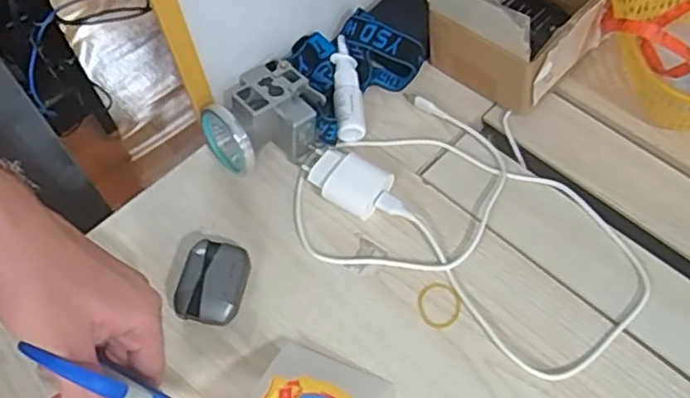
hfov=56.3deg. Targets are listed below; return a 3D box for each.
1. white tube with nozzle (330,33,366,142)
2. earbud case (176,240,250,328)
[{"bbox_3d":[0.002,-0.095,0.550,0.022,0.025,0.102,-6,58,0],"label":"white tube with nozzle"},{"bbox_3d":[-0.093,0.061,0.462,0.047,0.025,0.055,10,60,10],"label":"earbud case"}]

